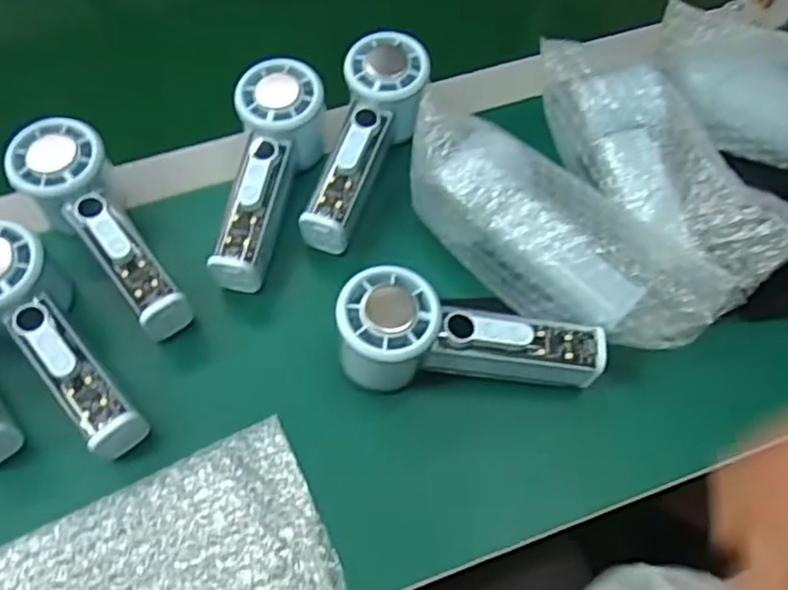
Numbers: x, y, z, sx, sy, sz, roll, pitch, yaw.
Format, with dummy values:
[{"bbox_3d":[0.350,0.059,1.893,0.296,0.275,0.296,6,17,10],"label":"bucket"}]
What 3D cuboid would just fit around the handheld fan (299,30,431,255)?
[{"bbox_3d":[-0.021,-0.104,0.465,0.056,0.056,0.158,18,78,9],"label":"handheld fan"}]

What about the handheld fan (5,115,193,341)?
[{"bbox_3d":[-0.185,-0.040,0.429,0.056,0.051,0.158,-34,82,-17],"label":"handheld fan"}]

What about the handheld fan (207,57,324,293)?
[{"bbox_3d":[-0.086,-0.079,0.451,0.056,0.057,0.156,10,76,5],"label":"handheld fan"}]

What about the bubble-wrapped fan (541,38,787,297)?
[{"bbox_3d":[0.167,-0.092,0.433,0.081,0.053,0.207,-17,62,-9],"label":"bubble-wrapped fan"}]

